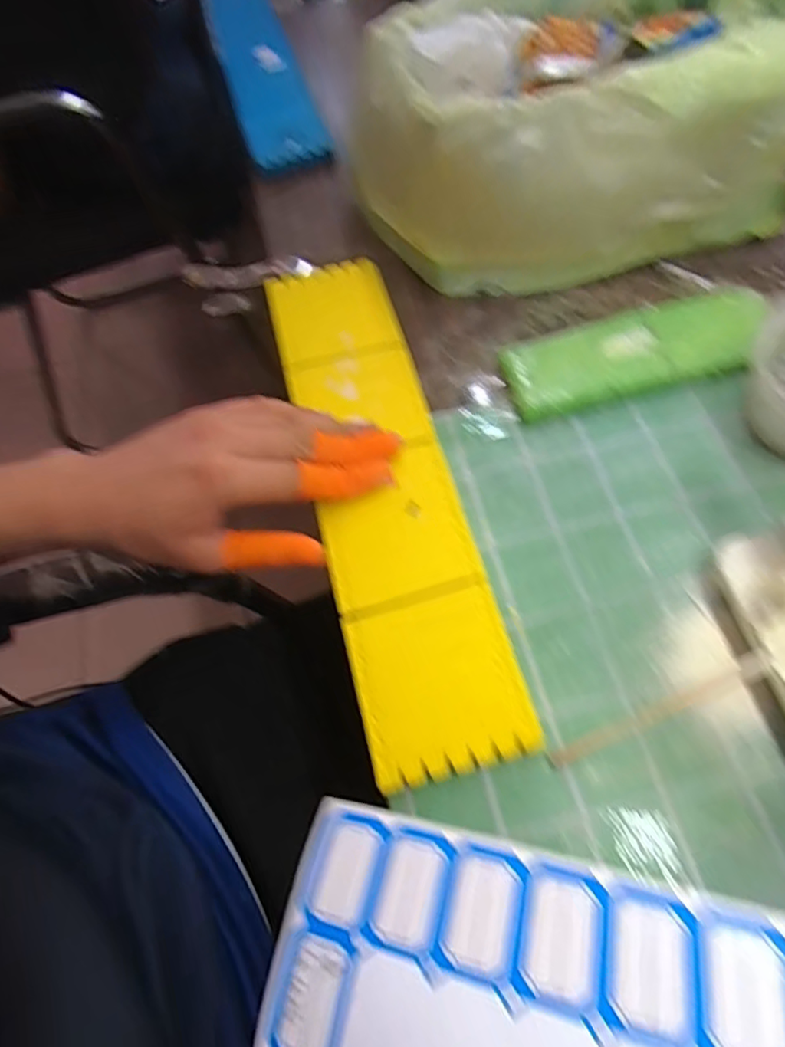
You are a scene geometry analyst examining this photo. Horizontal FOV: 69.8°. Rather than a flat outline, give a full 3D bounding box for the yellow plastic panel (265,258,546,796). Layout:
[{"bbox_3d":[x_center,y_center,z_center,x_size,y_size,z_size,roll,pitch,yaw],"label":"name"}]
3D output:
[{"bbox_3d":[-0.010,-0.034,0.340,0.080,0.012,0.343,-14,63,-4],"label":"yellow plastic panel"}]

